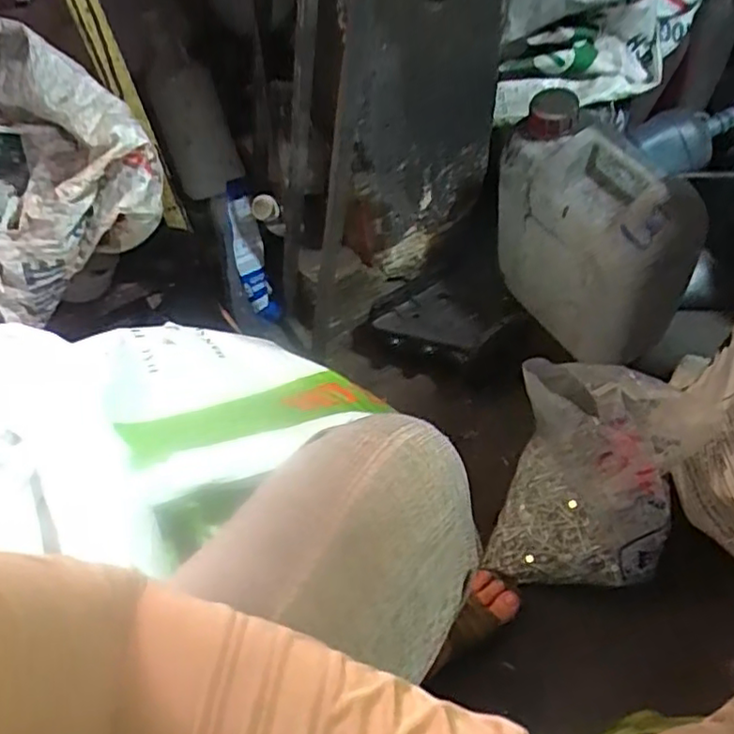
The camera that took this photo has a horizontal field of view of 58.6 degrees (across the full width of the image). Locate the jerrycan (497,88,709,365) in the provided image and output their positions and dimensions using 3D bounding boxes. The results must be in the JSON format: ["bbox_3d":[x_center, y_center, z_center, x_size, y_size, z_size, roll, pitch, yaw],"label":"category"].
[{"bbox_3d":[0.268,-0.157,0.806,0.107,0.267,0.237,-29,59,-15],"label":"jerrycan"}]

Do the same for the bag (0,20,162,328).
[{"bbox_3d":[-0.364,-0.212,0.670,0.266,0.224,0.188,-22,58,-10],"label":"bag"}]

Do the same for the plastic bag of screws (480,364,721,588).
[{"bbox_3d":[0.233,0.124,0.698,0.196,0.289,0.121,38,45,25],"label":"plastic bag of screws"}]

